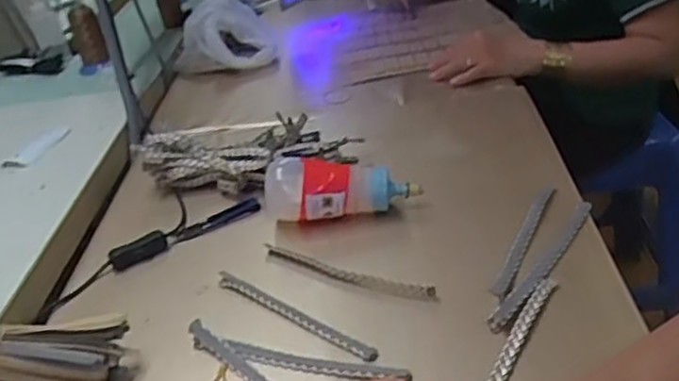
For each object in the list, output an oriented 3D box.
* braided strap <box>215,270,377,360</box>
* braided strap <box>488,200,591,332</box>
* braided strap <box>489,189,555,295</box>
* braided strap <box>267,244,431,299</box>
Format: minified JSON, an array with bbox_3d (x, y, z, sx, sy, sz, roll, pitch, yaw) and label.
[{"bbox_3d":[-0.043,0.107,0.615,0.190,0.006,0.016,18,41,38],"label":"braided strap"},{"bbox_3d":[0.183,0.061,0.618,0.017,0.006,0.190,16,40,36],"label":"braided strap"},{"bbox_3d":[0.170,0.042,0.646,0.016,0.005,0.169,9,36,28],"label":"braided strap"},{"bbox_3d":[0.001,0.074,0.650,0.185,0.010,0.021,13,38,33],"label":"braided strap"}]

